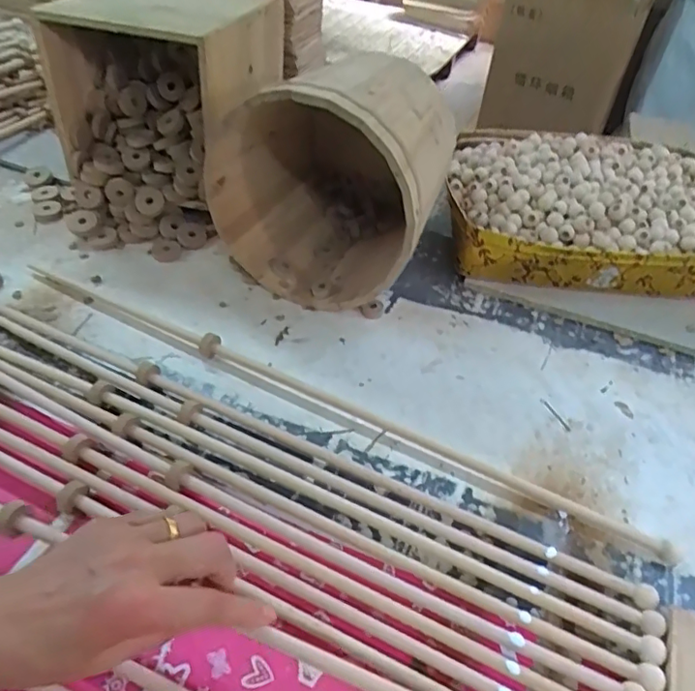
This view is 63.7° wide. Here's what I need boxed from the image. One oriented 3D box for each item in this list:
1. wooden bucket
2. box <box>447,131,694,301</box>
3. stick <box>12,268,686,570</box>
[{"bbox_3d":[-0.005,-0.205,0.647,0.233,0.233,0.242,18,47,14],"label":"wooden bucket"},{"bbox_3d":[0.315,-0.181,0.742,0.358,0.096,0.281,7,45,3],"label":"box"},{"bbox_3d":[-0.040,0.043,0.546,0.678,0.023,0.021,22,48,17],"label":"stick"}]

